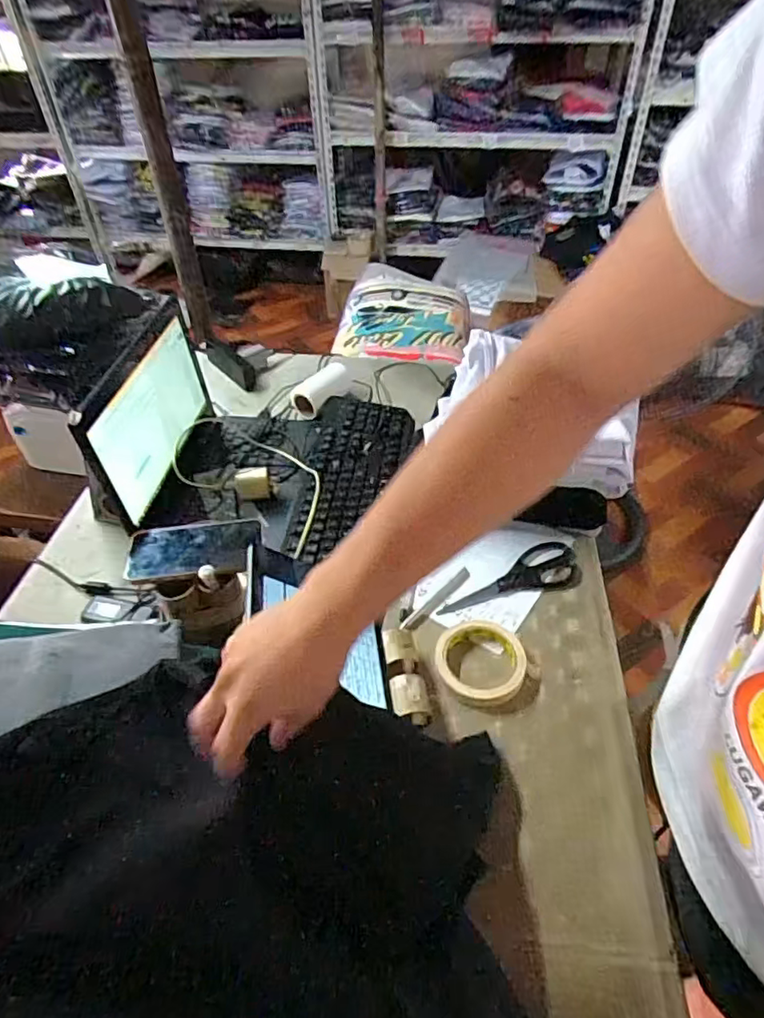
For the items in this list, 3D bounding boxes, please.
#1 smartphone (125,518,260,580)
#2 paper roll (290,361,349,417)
[{"bbox_3d":[-0.208,0.044,0.646,0.137,0.011,0.075,-7,44,-4],"label":"smartphone"},{"bbox_3d":[-0.109,-0.212,1.026,0.051,0.046,0.122,14,46,17],"label":"paper roll"}]

